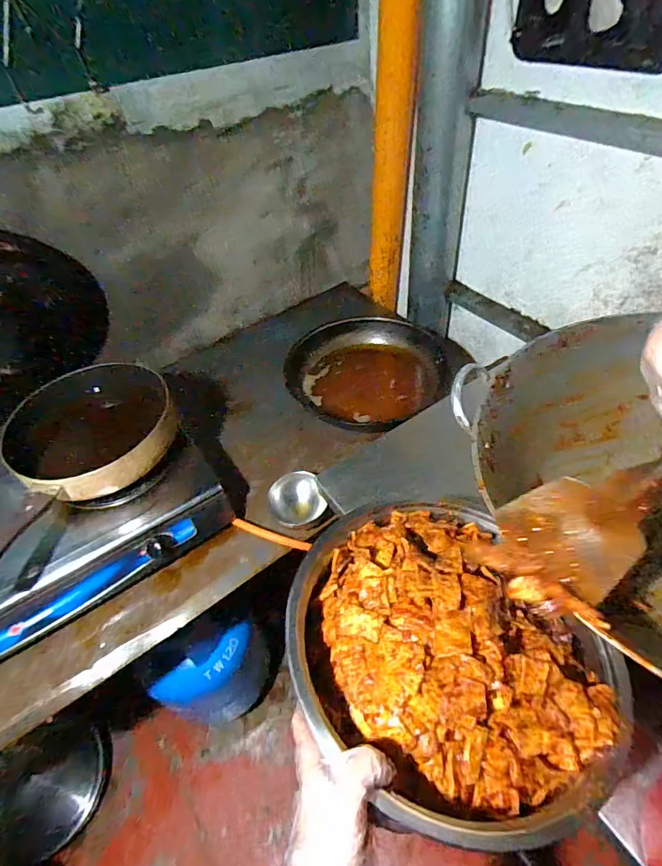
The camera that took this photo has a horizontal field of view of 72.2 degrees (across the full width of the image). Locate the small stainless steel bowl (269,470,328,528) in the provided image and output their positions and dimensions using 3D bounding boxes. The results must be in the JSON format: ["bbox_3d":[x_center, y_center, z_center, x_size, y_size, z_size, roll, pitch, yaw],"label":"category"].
[{"bbox_3d":[-0.065,0.125,0.846,0.098,0.066,0.078,-23,49,-14],"label":"small stainless steel bowl"}]

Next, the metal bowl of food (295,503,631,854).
[{"bbox_3d":[0.101,0.199,0.432,0.257,0.094,0.297,-30,51,-20],"label":"metal bowl of food"}]

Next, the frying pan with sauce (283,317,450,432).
[{"bbox_3d":[0.078,-0.160,1.060,0.340,0.070,0.322,-3,47,3],"label":"frying pan with sauce"}]

